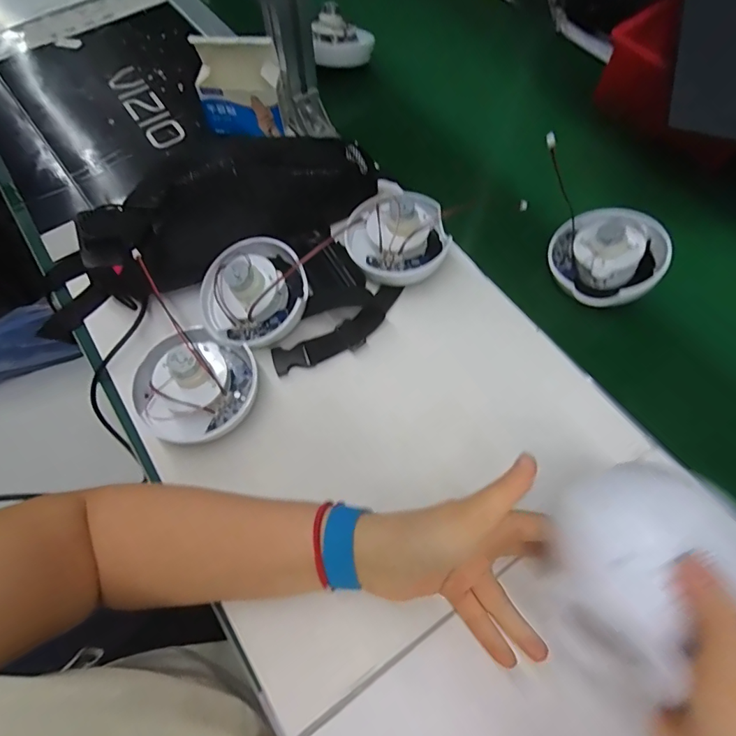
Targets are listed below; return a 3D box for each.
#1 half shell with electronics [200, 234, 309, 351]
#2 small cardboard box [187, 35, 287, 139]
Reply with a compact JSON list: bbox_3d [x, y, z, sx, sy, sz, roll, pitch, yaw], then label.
[{"bbox_3d":[-0.113,-0.079,0.437,0.104,0.057,0.103,0,64,1],"label":"half shell with electronics"},{"bbox_3d":[-0.153,-0.331,0.542,0.096,0.096,0.030,1,64,1],"label":"small cardboard box"}]

